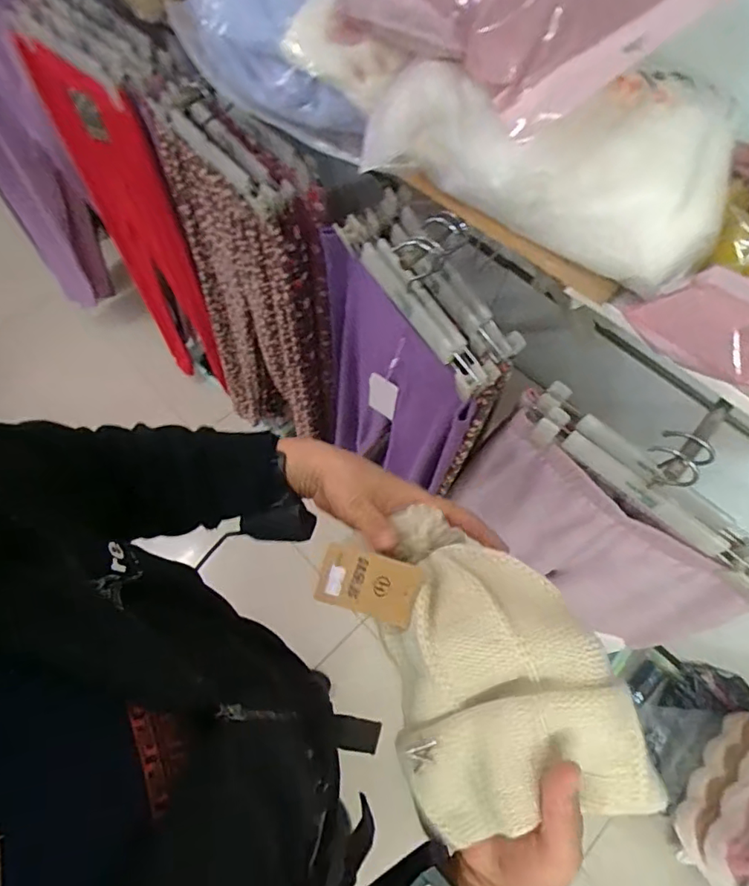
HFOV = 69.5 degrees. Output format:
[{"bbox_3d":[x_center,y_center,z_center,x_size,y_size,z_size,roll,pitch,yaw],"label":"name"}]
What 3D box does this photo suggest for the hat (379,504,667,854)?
[{"bbox_3d":[0.070,0.148,0.388,0.136,0.093,0.238,-19,68,-12],"label":"hat"}]

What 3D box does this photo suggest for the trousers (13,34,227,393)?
[{"bbox_3d":[-0.605,-0.486,1.429,0.408,1.004,0.045,39,69,11],"label":"trousers"}]

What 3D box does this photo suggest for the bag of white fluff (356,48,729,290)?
[{"bbox_3d":[0.173,-0.305,0.548,0.367,0.122,0.168,32,68,11],"label":"bag of white fluff"}]

